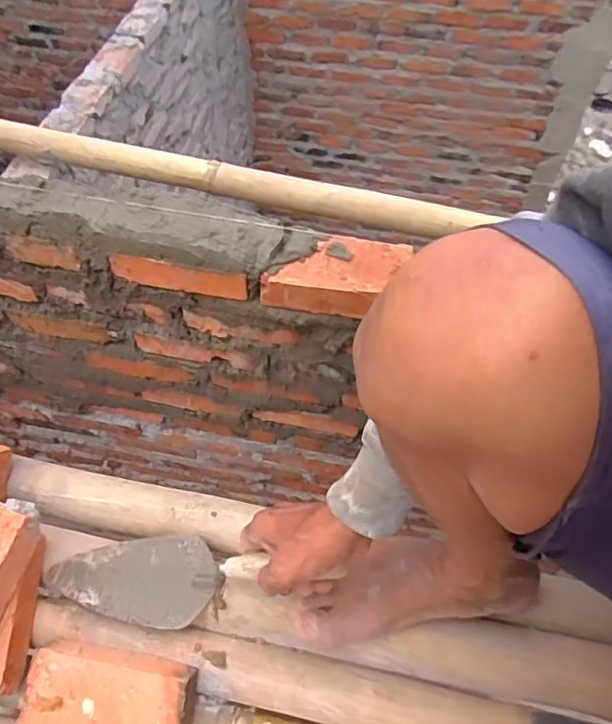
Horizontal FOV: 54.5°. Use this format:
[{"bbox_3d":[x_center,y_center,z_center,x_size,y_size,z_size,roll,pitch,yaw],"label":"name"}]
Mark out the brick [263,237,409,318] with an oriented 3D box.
[{"bbox_3d":[0.033,-0.095,0.640,0.149,0.045,0.079,11,56,7],"label":"brick"}]

